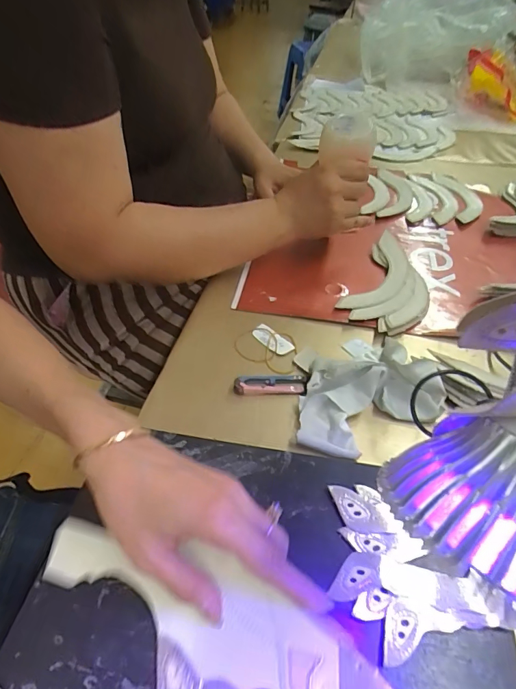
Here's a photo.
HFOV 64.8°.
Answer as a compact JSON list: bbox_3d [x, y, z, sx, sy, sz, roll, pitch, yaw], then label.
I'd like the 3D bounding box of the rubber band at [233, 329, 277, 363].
[{"bbox_3d":[-0.002,-0.001,0.449,0.047,0.004,0.046,0,47,0],"label":"rubber band"}]

